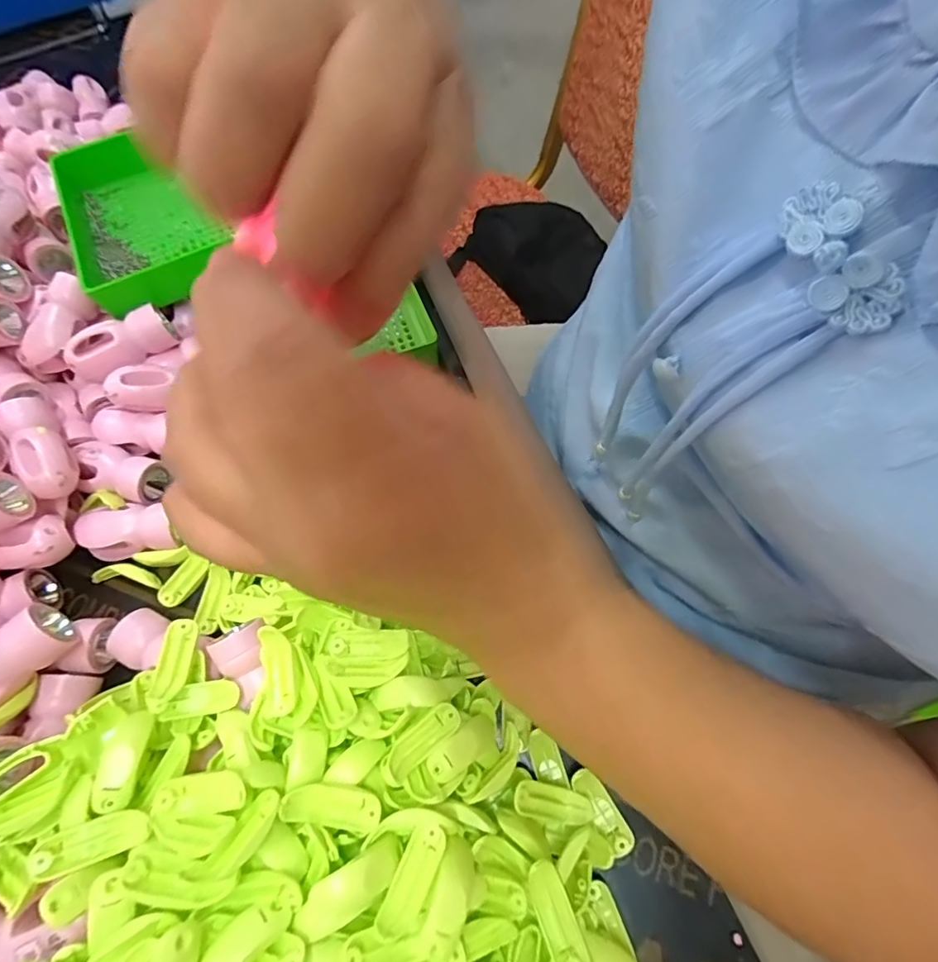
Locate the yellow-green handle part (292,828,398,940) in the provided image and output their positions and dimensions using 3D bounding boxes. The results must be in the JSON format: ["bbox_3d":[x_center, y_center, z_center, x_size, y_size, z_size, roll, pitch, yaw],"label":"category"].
[{"bbox_3d":[-0.048,0.165,0.208,0.046,0.010,0.018,-25,66,-30],"label":"yellow-green handle part"}]

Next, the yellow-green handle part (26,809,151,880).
[{"bbox_3d":[-0.154,0.147,0.208,0.041,0.009,0.015,-9,64,-25],"label":"yellow-green handle part"}]

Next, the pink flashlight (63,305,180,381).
[{"bbox_3d":[-0.234,-0.091,0.345,0.066,0.032,0.022,-34,69,-12],"label":"pink flashlight"}]

